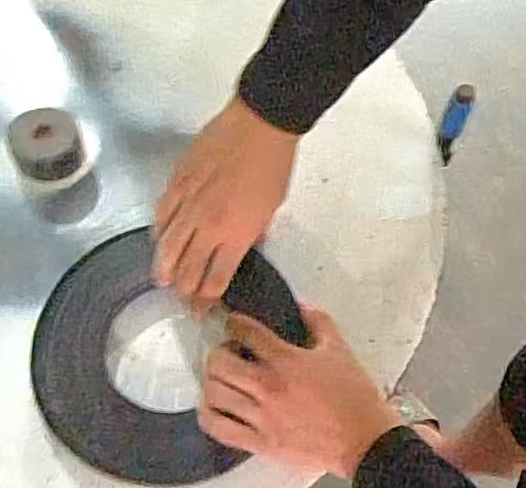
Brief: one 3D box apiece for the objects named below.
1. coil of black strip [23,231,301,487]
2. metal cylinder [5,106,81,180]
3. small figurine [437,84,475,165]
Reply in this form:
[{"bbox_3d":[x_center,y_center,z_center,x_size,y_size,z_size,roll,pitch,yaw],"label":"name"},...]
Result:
[{"bbox_3d":[-0.085,0.089,0.558,0.206,0.019,0.207,1,61,-2],"label":"coil of black strip"},{"bbox_3d":[-0.218,-0.101,0.657,0.068,0.033,0.073,1,61,-2],"label":"metal cylinder"},{"bbox_3d":[0.194,-0.125,0.675,0.024,0.088,0.028,25,63,10],"label":"small figurine"}]

